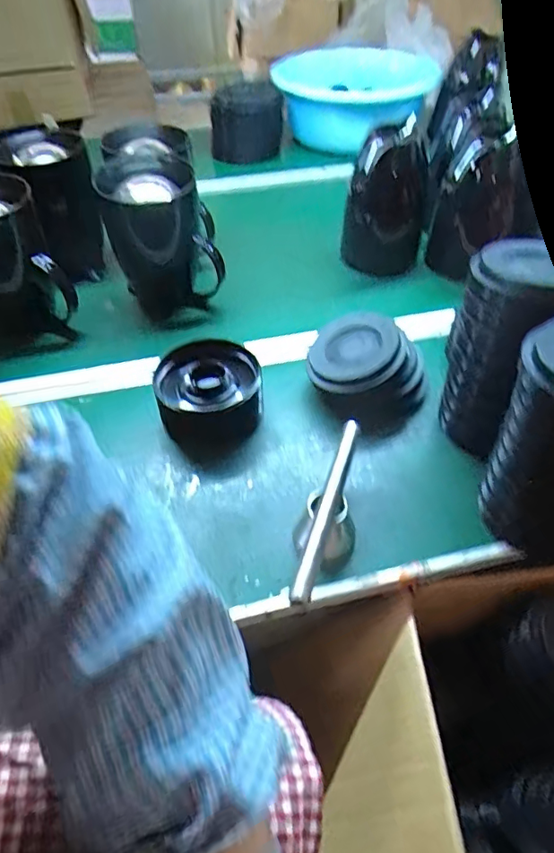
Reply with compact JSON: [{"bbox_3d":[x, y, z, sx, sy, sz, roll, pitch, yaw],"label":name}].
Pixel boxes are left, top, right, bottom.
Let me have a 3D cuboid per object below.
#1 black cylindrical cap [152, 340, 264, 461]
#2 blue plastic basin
[{"bbox_3d":[-0.079,-0.036,0.619,0.121,0.074,0.120,0,47,0],"label":"black cylindrical cap"},{"bbox_3d":[0.183,-0.797,1.268,0.358,0.154,0.358,2,47,2],"label":"blue plastic basin"}]

